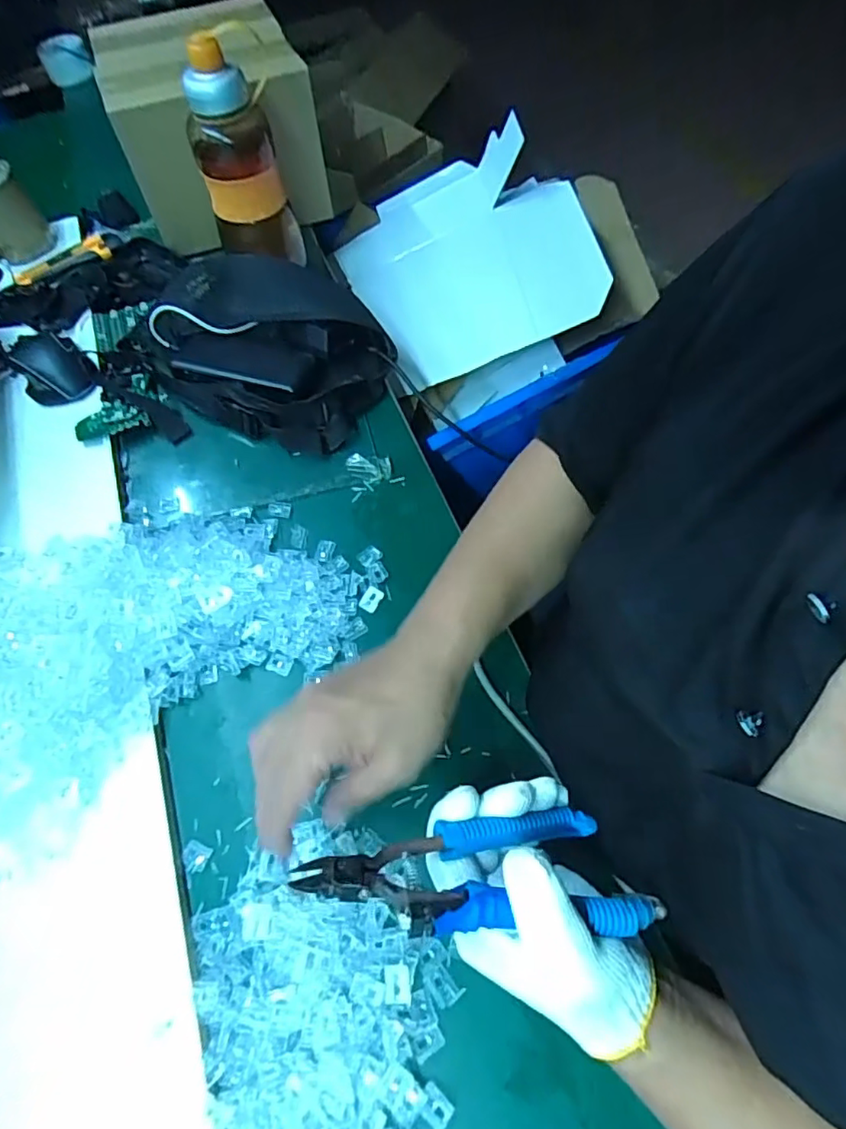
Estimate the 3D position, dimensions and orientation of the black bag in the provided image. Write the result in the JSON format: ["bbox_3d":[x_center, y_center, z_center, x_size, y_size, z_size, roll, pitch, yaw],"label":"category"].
[{"bbox_3d":[-0.193,-0.255,0.630,0.318,0.073,0.203,23,65,16],"label":"black bag"}]

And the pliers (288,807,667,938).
[{"bbox_3d":[0.034,0.171,0.310,0.189,0.020,0.081,3,23,-14],"label":"pliers"}]

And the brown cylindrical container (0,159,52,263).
[{"bbox_3d":[-0.537,-0.447,0.714,0.086,0.083,0.071,38,70,22],"label":"brown cylindrical container"}]

